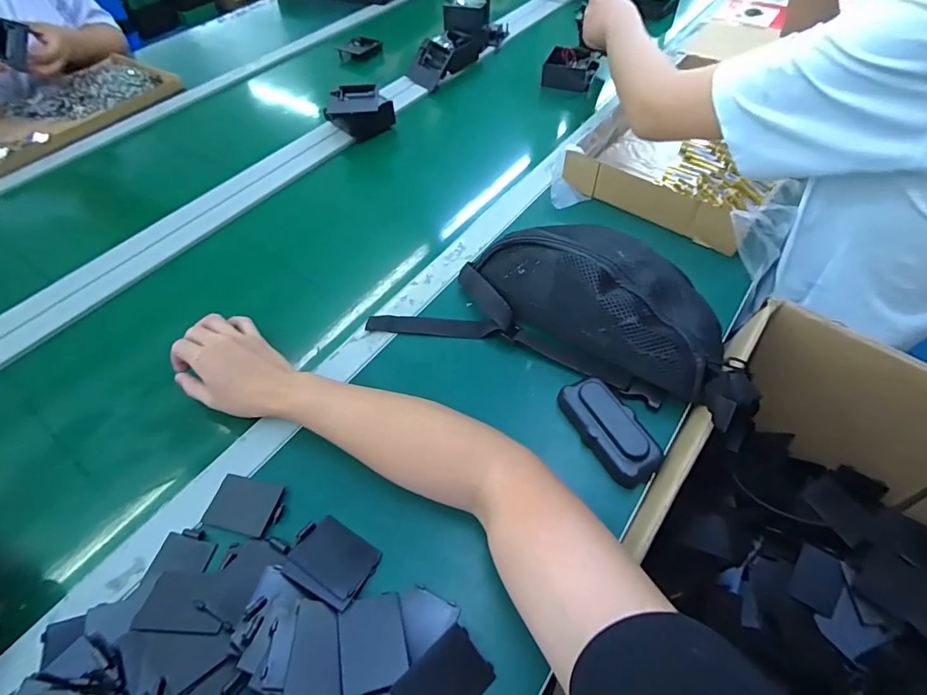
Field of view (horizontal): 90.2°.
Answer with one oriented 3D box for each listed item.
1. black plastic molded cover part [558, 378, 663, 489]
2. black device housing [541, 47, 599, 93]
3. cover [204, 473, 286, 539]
[{"bbox_3d":[0.134,0.075,0.428,0.048,0.024,0.102,-27,56,-15],"label":"black plastic molded cover part"},{"bbox_3d":[0.210,-0.536,0.888,0.099,0.050,0.085,13,56,14],"label":"black device housing"},{"bbox_3d":[-0.191,0.140,0.408,0.065,0.004,0.045,9,55,11],"label":"cover"}]

